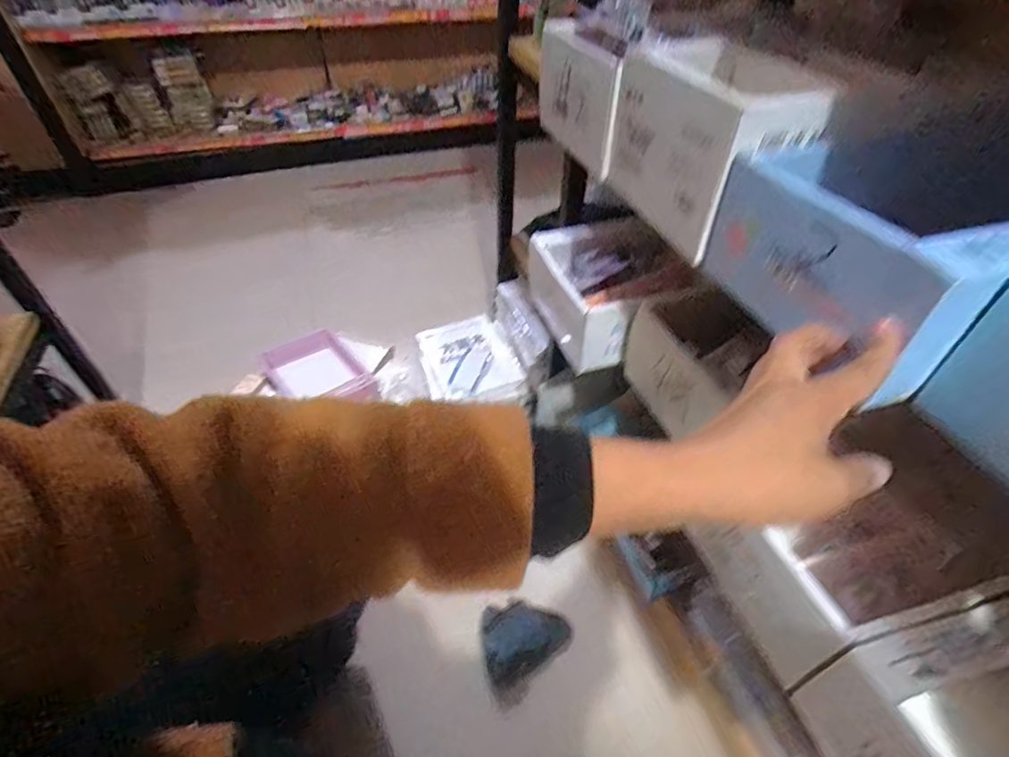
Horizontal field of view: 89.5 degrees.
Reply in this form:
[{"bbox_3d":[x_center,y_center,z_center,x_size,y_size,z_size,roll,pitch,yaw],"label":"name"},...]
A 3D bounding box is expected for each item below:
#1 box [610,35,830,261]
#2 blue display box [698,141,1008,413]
[{"bbox_3d":[0.171,-0.212,0.450,0.078,0.138,0.173,-12,46,-12],"label":"box"},{"bbox_3d":[0.252,-0.077,0.341,0.133,0.096,0.199,-9,46,-9],"label":"blue display box"}]

